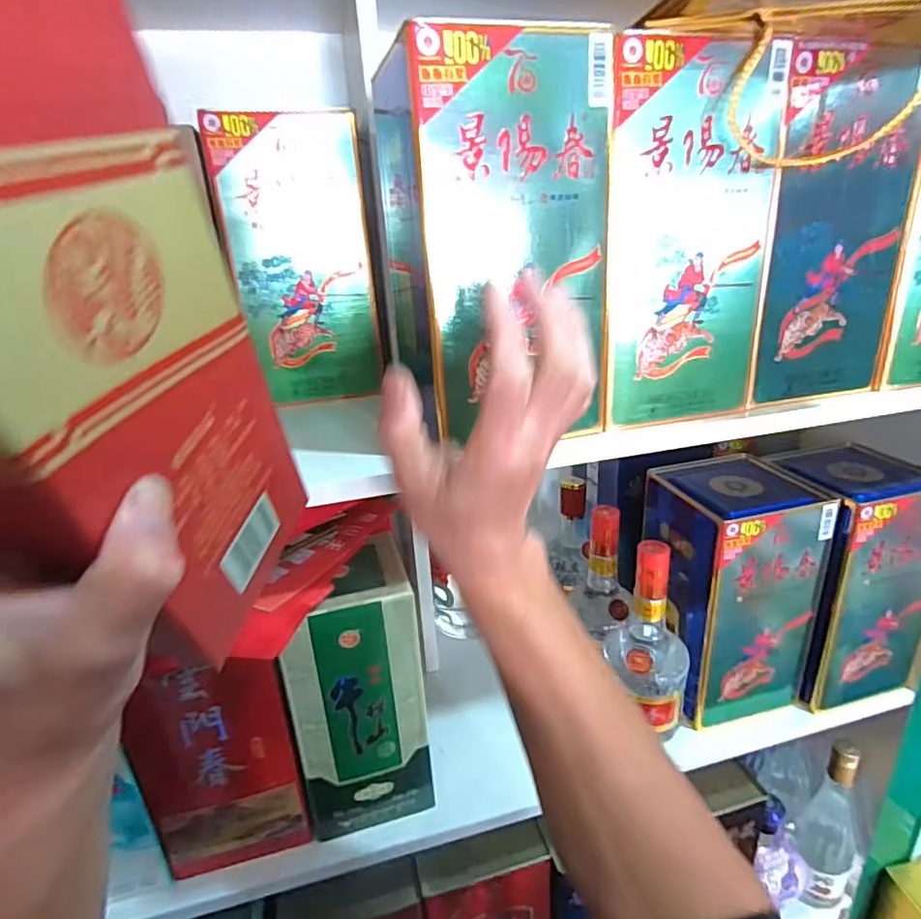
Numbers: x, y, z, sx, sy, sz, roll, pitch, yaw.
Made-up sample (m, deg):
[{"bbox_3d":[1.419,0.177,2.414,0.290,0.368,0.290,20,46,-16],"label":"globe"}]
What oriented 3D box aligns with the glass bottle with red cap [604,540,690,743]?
[{"bbox_3d":[0.216,0.195,0.638,0.068,0.223,0.084,-9,21,-14],"label":"glass bottle with red cap"}]

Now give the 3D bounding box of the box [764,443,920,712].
[{"bbox_3d":[0.460,0.139,0.683,0.147,0.274,0.146,-9,21,-13],"label":"box"}]

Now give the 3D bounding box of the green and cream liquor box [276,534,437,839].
[{"bbox_3d":[-0.101,0.228,0.555,0.132,0.265,0.096,-11,22,-18],"label":"green and cream liquor box"}]

